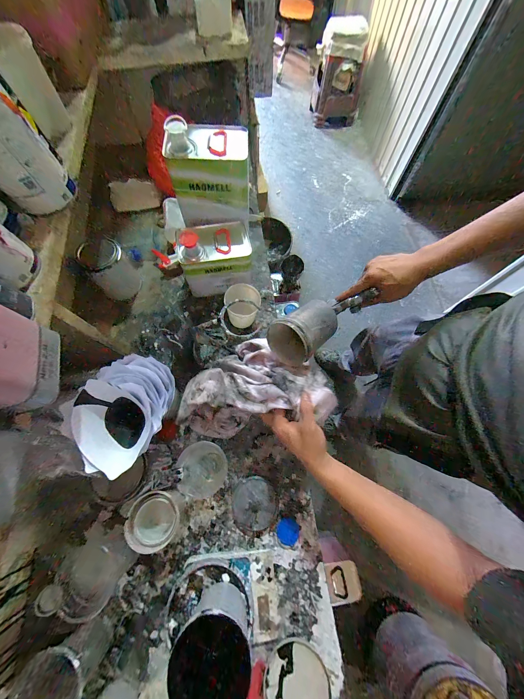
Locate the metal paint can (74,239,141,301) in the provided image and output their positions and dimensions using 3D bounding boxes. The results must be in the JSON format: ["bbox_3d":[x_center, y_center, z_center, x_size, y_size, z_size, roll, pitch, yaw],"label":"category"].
[{"bbox_3d":[-0.397,-0.209,0.632,0.115,0.118,0.104,-41,74,-13],"label":"metal paint can"}]

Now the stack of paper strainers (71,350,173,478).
[{"bbox_3d":[-0.230,0.101,0.406,0.130,0.077,0.190,16,71,7],"label":"stack of paper strainers"}]

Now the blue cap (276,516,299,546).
[{"bbox_3d":[0.054,0.381,0.497,0.049,0.010,0.047,-1,70,1],"label":"blue cap"}]

